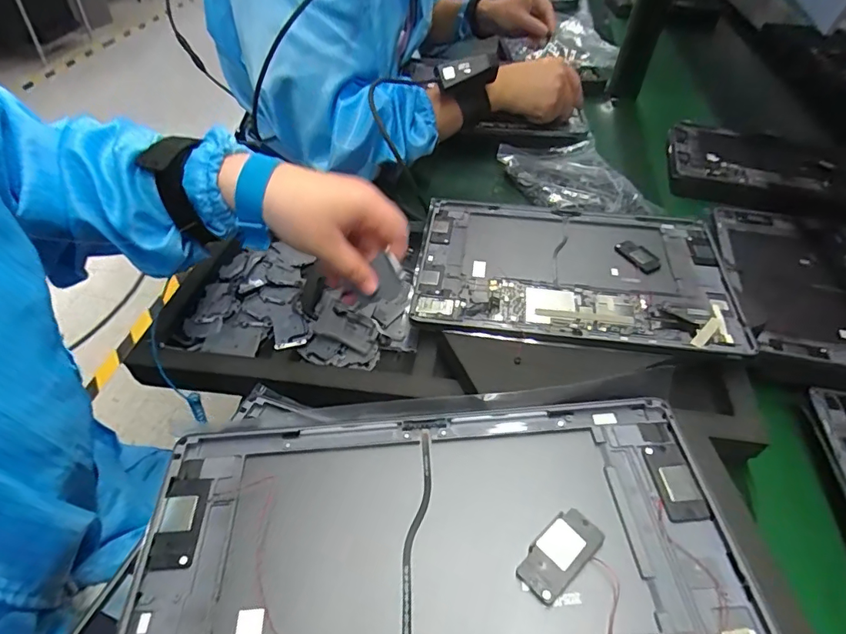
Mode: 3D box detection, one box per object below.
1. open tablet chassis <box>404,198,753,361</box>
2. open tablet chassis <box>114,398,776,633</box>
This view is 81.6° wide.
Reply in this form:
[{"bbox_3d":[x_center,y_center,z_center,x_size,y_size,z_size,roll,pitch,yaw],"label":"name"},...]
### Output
[{"bbox_3d":[0.126,-0.040,0.424,0.257,0.009,0.162,7,45,7],"label":"open tablet chassis"},{"bbox_3d":[0.006,0.115,0.203,0.252,0.011,0.166,-2,48,-4],"label":"open tablet chassis"}]

